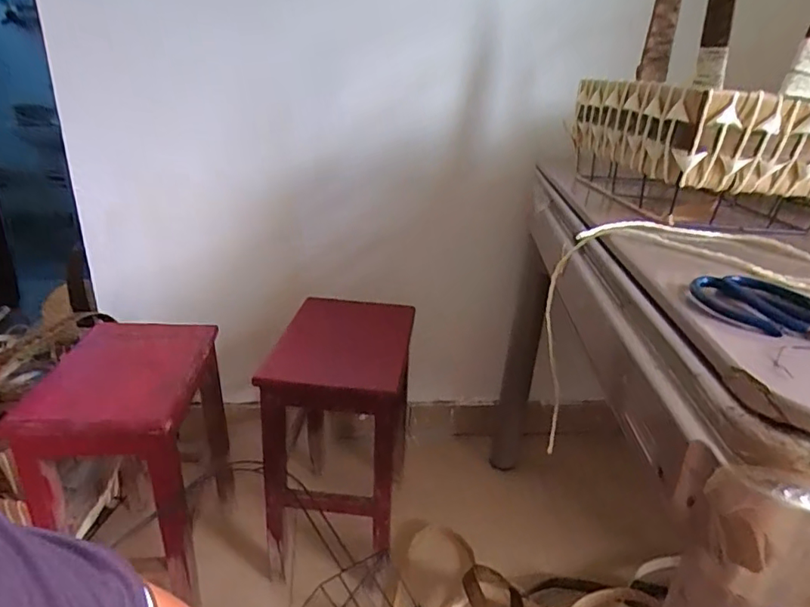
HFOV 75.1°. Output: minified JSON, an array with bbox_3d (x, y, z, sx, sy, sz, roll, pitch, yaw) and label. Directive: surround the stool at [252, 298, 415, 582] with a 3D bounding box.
[{"bbox_3d":[-0.129,0.239,1.017,0.249,0.396,0.341,5,22,-2],"label":"stool"}]

